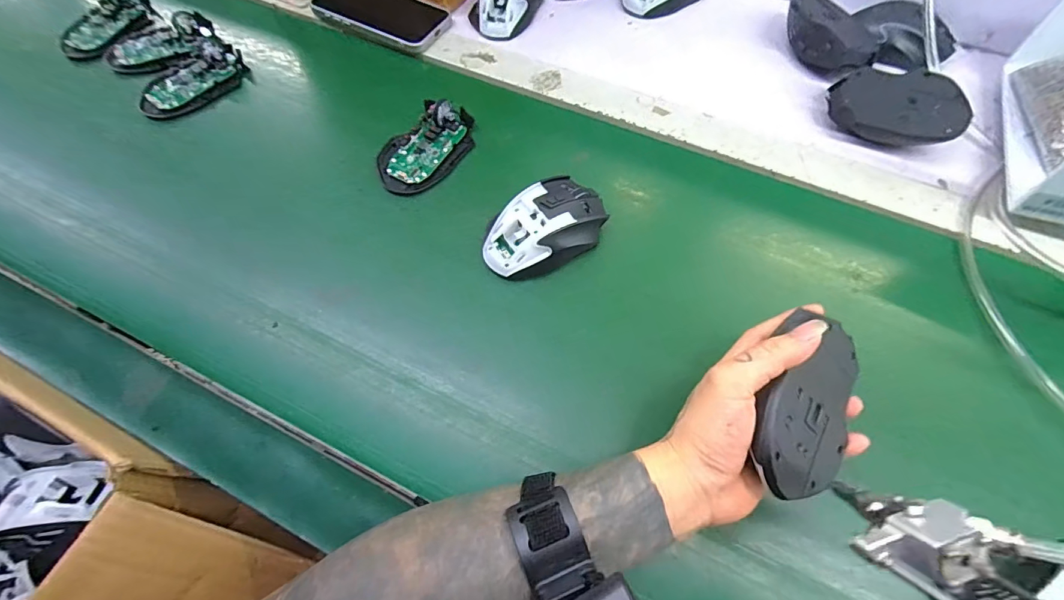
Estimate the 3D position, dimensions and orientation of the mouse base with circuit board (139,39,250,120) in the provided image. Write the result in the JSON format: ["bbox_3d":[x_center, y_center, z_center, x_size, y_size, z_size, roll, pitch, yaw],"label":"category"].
[{"bbox_3d":[-0.370,-0.239,0.491,0.113,0.022,0.056,-41,71,-17],"label":"mouse base with circuit board"}]

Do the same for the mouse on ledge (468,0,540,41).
[{"bbox_3d":[-0.030,-0.362,0.541,0.066,0.034,0.108,28,68,13],"label":"mouse on ledge"}]

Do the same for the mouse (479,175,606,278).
[{"bbox_3d":[0.012,-0.064,0.398,0.112,0.041,0.068,-36,69,-16],"label":"mouse"}]

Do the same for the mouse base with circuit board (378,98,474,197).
[{"bbox_3d":[-0.107,-0.157,0.450,0.069,0.025,0.111,37,70,16],"label":"mouse base with circuit board"}]

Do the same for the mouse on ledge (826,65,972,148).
[{"bbox_3d":[0.353,-0.185,0.444,0.112,0.045,0.081,7,65,4],"label":"mouse on ledge"}]

